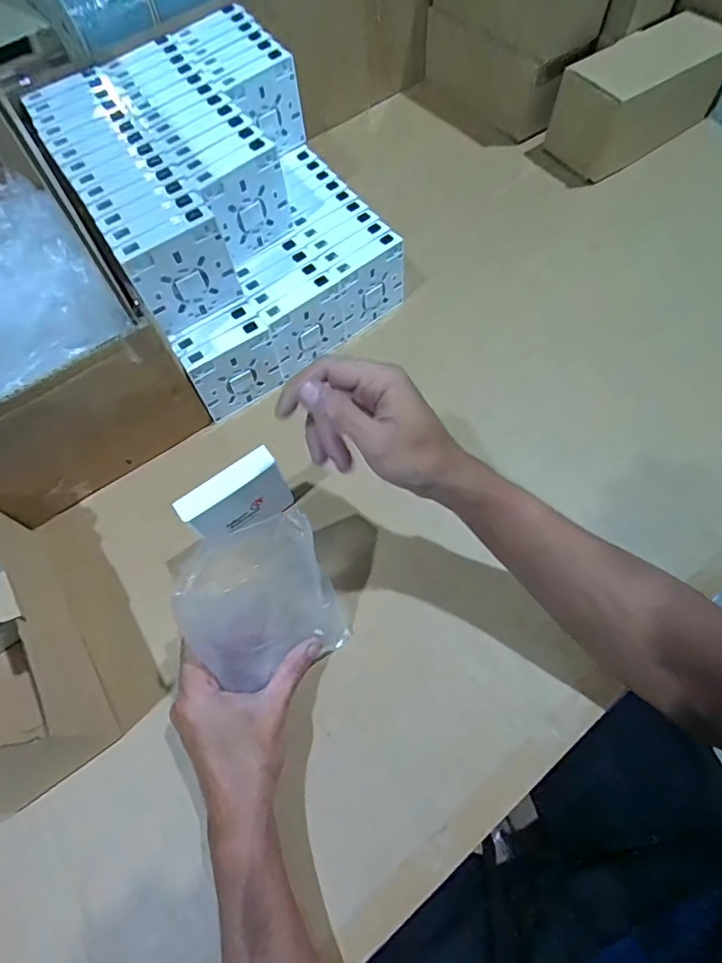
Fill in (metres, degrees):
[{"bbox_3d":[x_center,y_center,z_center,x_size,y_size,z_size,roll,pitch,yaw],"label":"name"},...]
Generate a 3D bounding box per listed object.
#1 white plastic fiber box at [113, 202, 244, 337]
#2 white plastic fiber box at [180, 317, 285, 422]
[{"bbox_3d":[-0.156,-0.182,0.442,0.083,0.088,0.022,-34,67,-12],"label":"white plastic fiber box"},{"bbox_3d":[-0.124,-0.109,0.498,0.084,0.080,0.025,-37,68,-14],"label":"white plastic fiber box"}]

